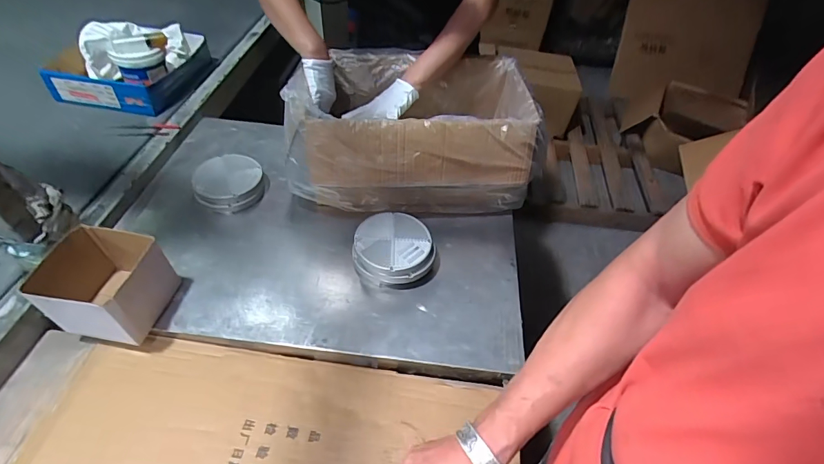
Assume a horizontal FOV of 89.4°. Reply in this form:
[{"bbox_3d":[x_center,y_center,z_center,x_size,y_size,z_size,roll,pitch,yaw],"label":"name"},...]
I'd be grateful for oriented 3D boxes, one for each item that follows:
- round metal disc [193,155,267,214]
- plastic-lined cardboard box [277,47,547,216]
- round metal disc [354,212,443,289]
[{"bbox_3d":[-0.382,-0.102,0.873,0.136,0.049,0.125,2,46,-2],"label":"round metal disc"},{"bbox_3d":[0.001,-0.218,0.896,0.488,0.215,0.293,0,46,-3],"label":"plastic-lined cardboard box"},{"bbox_3d":[-0.028,0.035,0.795,0.155,0.064,0.138,12,47,5],"label":"round metal disc"}]

